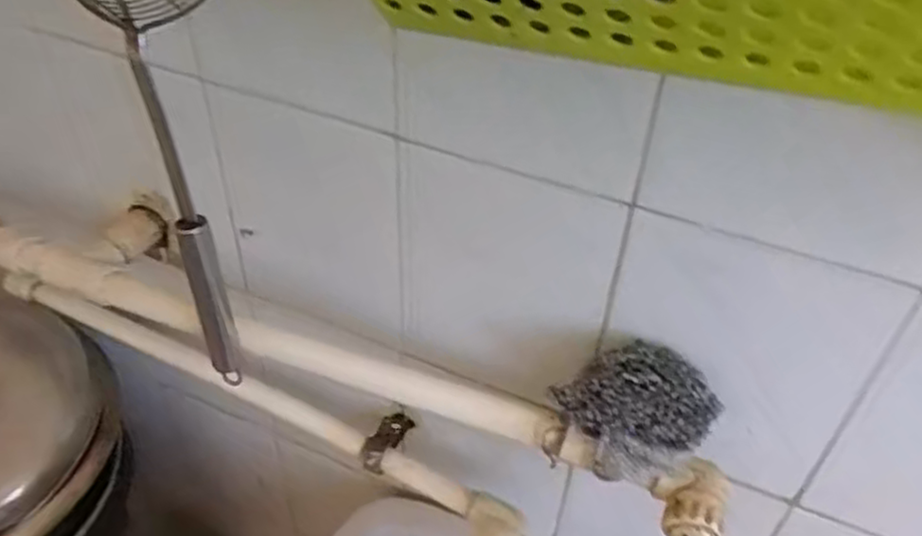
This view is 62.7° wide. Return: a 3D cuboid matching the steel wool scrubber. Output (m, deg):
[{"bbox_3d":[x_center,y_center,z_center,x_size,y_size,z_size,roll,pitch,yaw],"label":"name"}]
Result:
[{"bbox_3d":[0.108,0.088,0.464,0.085,0.063,0.055,22,46,20],"label":"steel wool scrubber"}]

